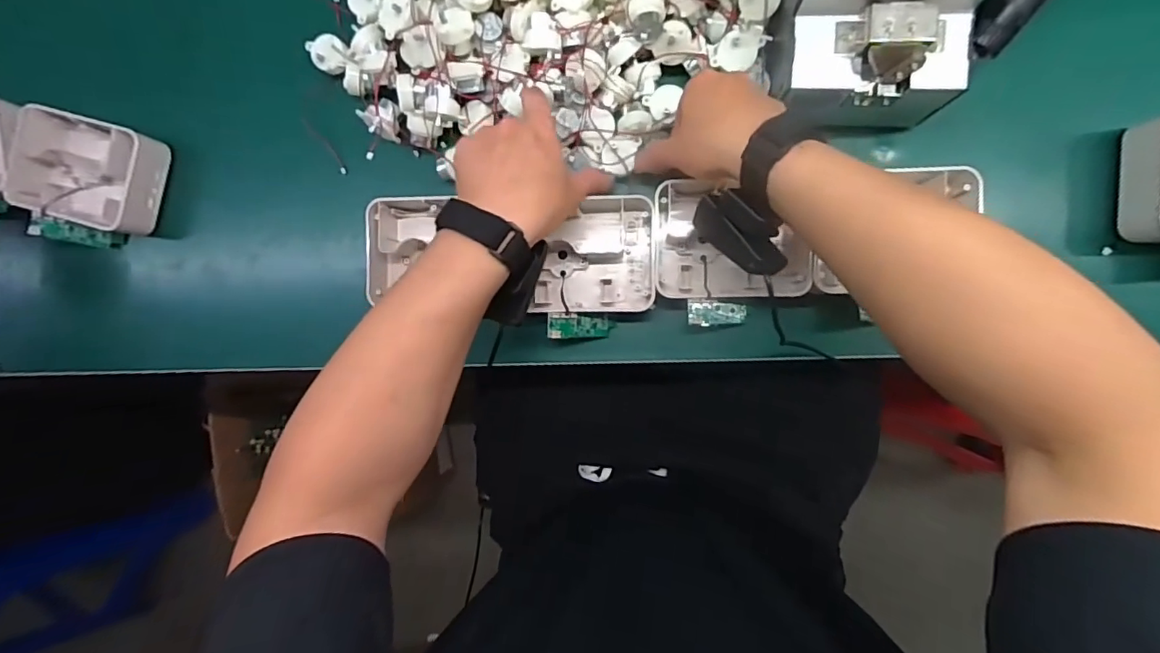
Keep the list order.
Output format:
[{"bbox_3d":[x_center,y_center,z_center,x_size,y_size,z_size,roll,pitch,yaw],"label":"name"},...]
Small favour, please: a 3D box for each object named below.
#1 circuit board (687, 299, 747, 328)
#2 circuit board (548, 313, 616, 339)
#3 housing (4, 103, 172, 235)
[{"bbox_3d":[0.119,-0.011,0.455,0.056,0.010,0.022,2,89,-19],"label":"circuit board"},{"bbox_3d":[0.003,0.000,0.468,0.070,0.008,0.021,0,88,-34],"label":"circuit board"},{"bbox_3d":[-0.482,-0.153,0.517,0.122,0.066,0.107,16,91,8],"label":"housing"}]

